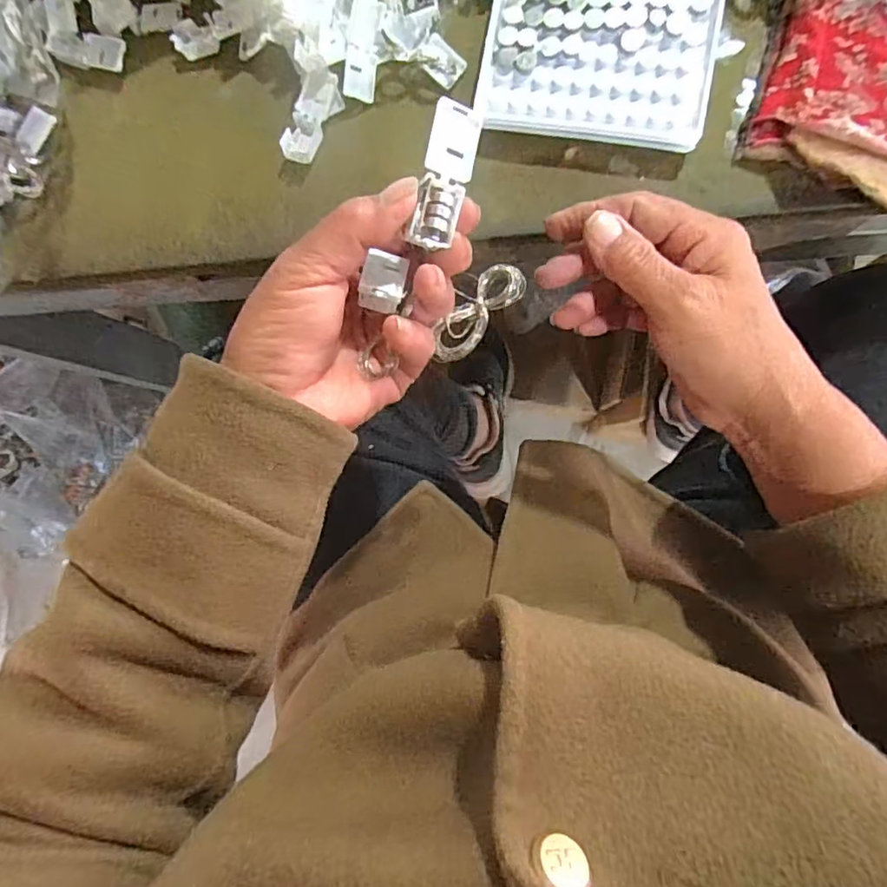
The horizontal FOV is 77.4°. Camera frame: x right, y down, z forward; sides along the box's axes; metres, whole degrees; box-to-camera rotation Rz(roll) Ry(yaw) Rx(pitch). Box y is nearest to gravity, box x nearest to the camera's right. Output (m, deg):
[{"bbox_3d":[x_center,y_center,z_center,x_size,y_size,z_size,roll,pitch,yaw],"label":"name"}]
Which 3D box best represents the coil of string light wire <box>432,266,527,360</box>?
[{"bbox_3d":[0.016,-0.062,0.267,0.021,0.008,0.055,43,105,6],"label":"coil of string light wire"}]

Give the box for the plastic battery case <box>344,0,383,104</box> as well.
[{"bbox_3d":[-0.050,-0.241,0.339,0.018,0.010,0.055,11,108,7],"label":"plastic battery case"}]

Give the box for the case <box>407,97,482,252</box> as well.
[{"bbox_3d":[0.000,-0.107,0.224,0.019,0.012,0.056,13,94,-22],"label":"case"}]

